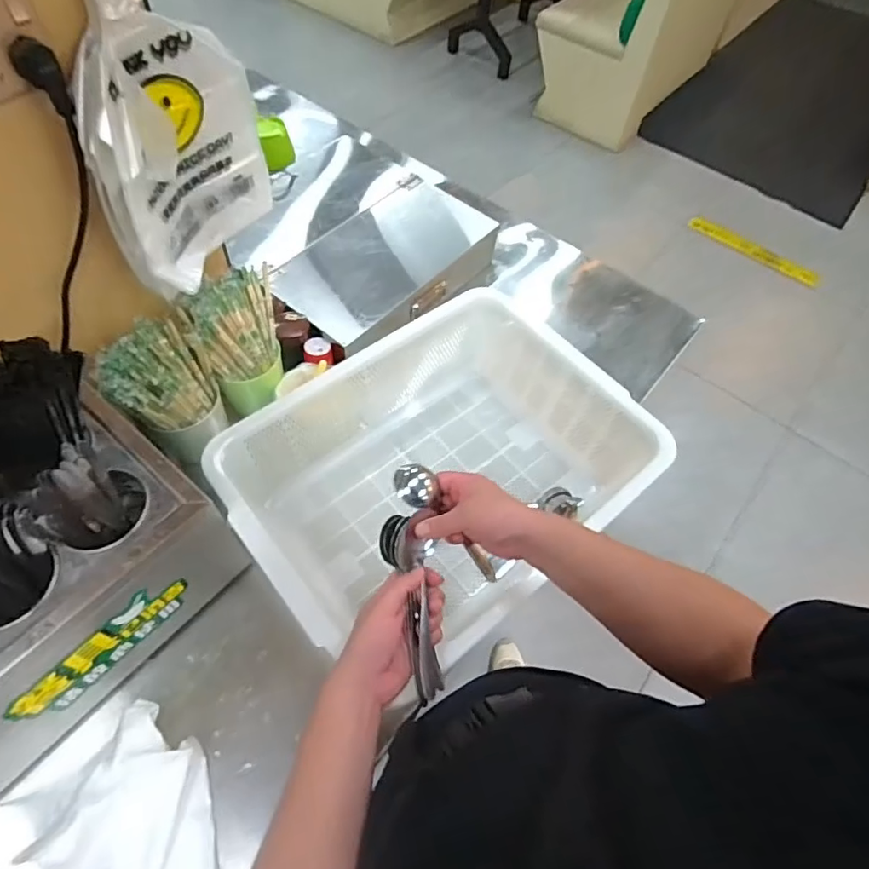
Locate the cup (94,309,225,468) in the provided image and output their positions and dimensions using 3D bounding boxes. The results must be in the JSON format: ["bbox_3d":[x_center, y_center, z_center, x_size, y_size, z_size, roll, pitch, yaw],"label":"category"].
[{"bbox_3d":[-0.383,-0.049,0.819,0.137,0.224,0.119,-34,66,-22],"label":"cup"}]

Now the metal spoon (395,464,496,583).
[{"bbox_3d":[0.019,0.107,0.638,0.048,0.030,0.182,-46,105,-26],"label":"metal spoon"}]

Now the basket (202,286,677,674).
[{"bbox_3d":[-0.002,0.041,0.842,0.551,0.176,0.430,-28,64,-19],"label":"basket"}]

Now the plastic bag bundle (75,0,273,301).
[{"bbox_3d":[-0.315,-0.362,0.669,0.059,0.309,0.241,20,59,8],"label":"plastic bag bundle"}]

